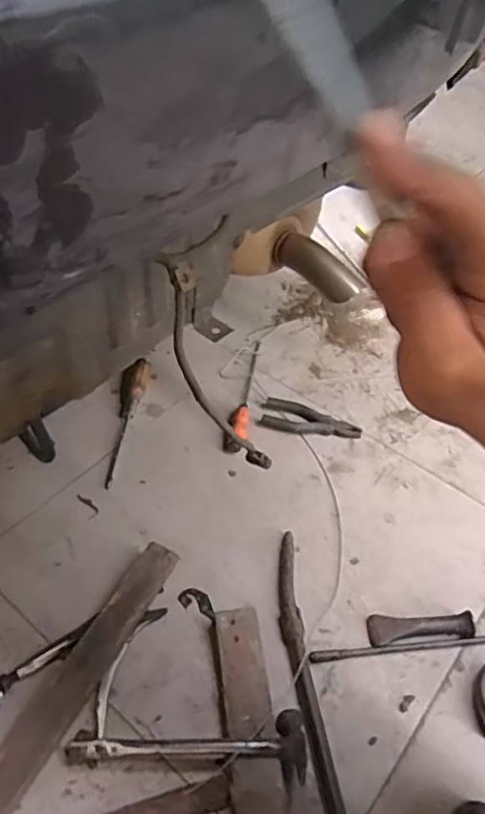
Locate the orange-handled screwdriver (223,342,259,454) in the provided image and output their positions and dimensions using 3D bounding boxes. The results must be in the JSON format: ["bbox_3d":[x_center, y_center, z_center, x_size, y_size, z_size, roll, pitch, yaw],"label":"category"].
[{"bbox_3d":[0.000,-0.034,1.117,0.041,0.029,0.281,6,48,2],"label":"orange-handled screwdriver"}]

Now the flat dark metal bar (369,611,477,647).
[{"bbox_3d":[0.245,0.298,0.835,0.143,0.026,0.040,-2,48,-6],"label":"flat dark metal bar"}]

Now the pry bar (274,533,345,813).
[{"bbox_3d":[0.095,0.408,0.726,0.040,0.027,0.577,-5,48,-8],"label":"pry bar"}]

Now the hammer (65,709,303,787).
[{"bbox_3d":[-0.061,0.393,0.688,0.273,0.039,0.079,-3,48,-7],"label":"hammer"}]

